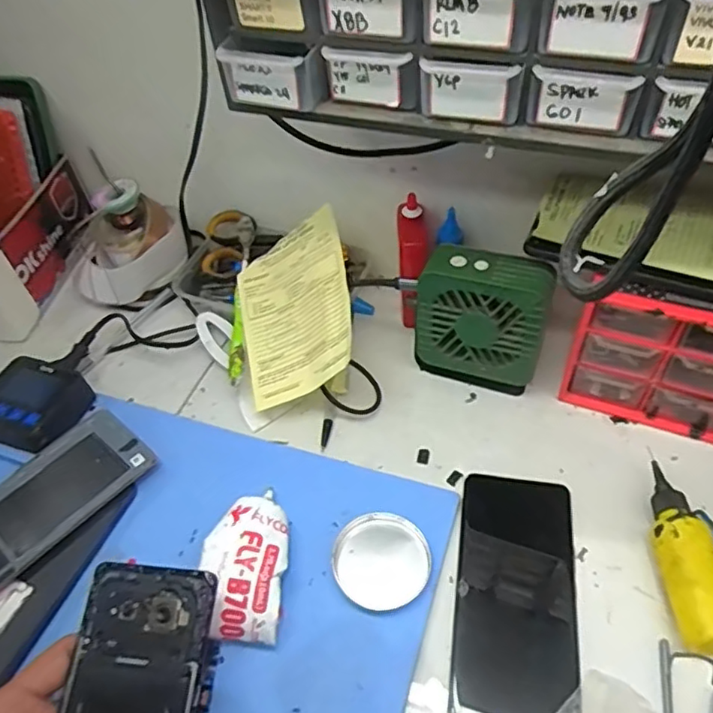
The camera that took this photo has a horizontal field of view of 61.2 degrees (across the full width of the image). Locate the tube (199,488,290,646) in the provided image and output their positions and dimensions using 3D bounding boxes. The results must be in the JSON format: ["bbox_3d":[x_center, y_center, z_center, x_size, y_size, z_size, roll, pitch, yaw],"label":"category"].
[{"bbox_3d":[-0.071,0.137,0.390,0.053,0.032,0.084,-1,50,4],"label":"tube"}]

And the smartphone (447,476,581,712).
[{"bbox_3d":[0.103,0.152,0.390,0.074,0.008,0.158,5,51,10],"label":"smartphone"}]

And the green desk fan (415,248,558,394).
[{"bbox_3d":[0.097,-0.026,0.471,0.095,0.108,0.040,15,53,17],"label":"green desk fan"}]

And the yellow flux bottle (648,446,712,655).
[{"bbox_3d":[0.209,0.125,0.388,0.039,0.034,0.116,-1,50,5],"label":"yellow flux bottle"}]

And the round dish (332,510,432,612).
[{"bbox_3d":[0.017,0.135,0.402,0.062,0.007,0.062,-3,50,3],"label":"round dish"}]

